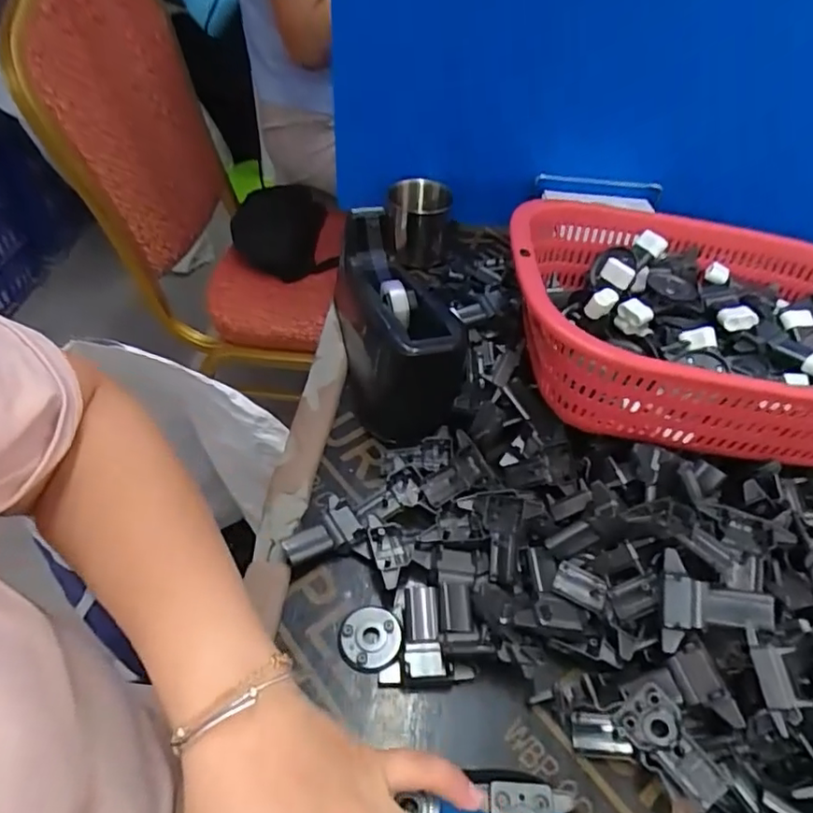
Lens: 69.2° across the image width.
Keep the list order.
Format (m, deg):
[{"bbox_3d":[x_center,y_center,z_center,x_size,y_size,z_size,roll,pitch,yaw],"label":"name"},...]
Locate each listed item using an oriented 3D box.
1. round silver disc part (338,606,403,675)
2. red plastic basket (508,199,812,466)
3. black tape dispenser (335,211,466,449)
[{"bbox_3d":[-0.023,0.151,0.384,0.040,0.007,0.041,2,48,-2],"label":"round silver disc part"},{"bbox_3d":[0.246,-0.073,0.466,0.326,0.082,0.240,4,48,0],"label":"red plastic basket"},{"bbox_3d":[-0.012,-0.072,0.510,0.078,0.093,0.201,-10,49,-13],"label":"black tape dispenser"}]

